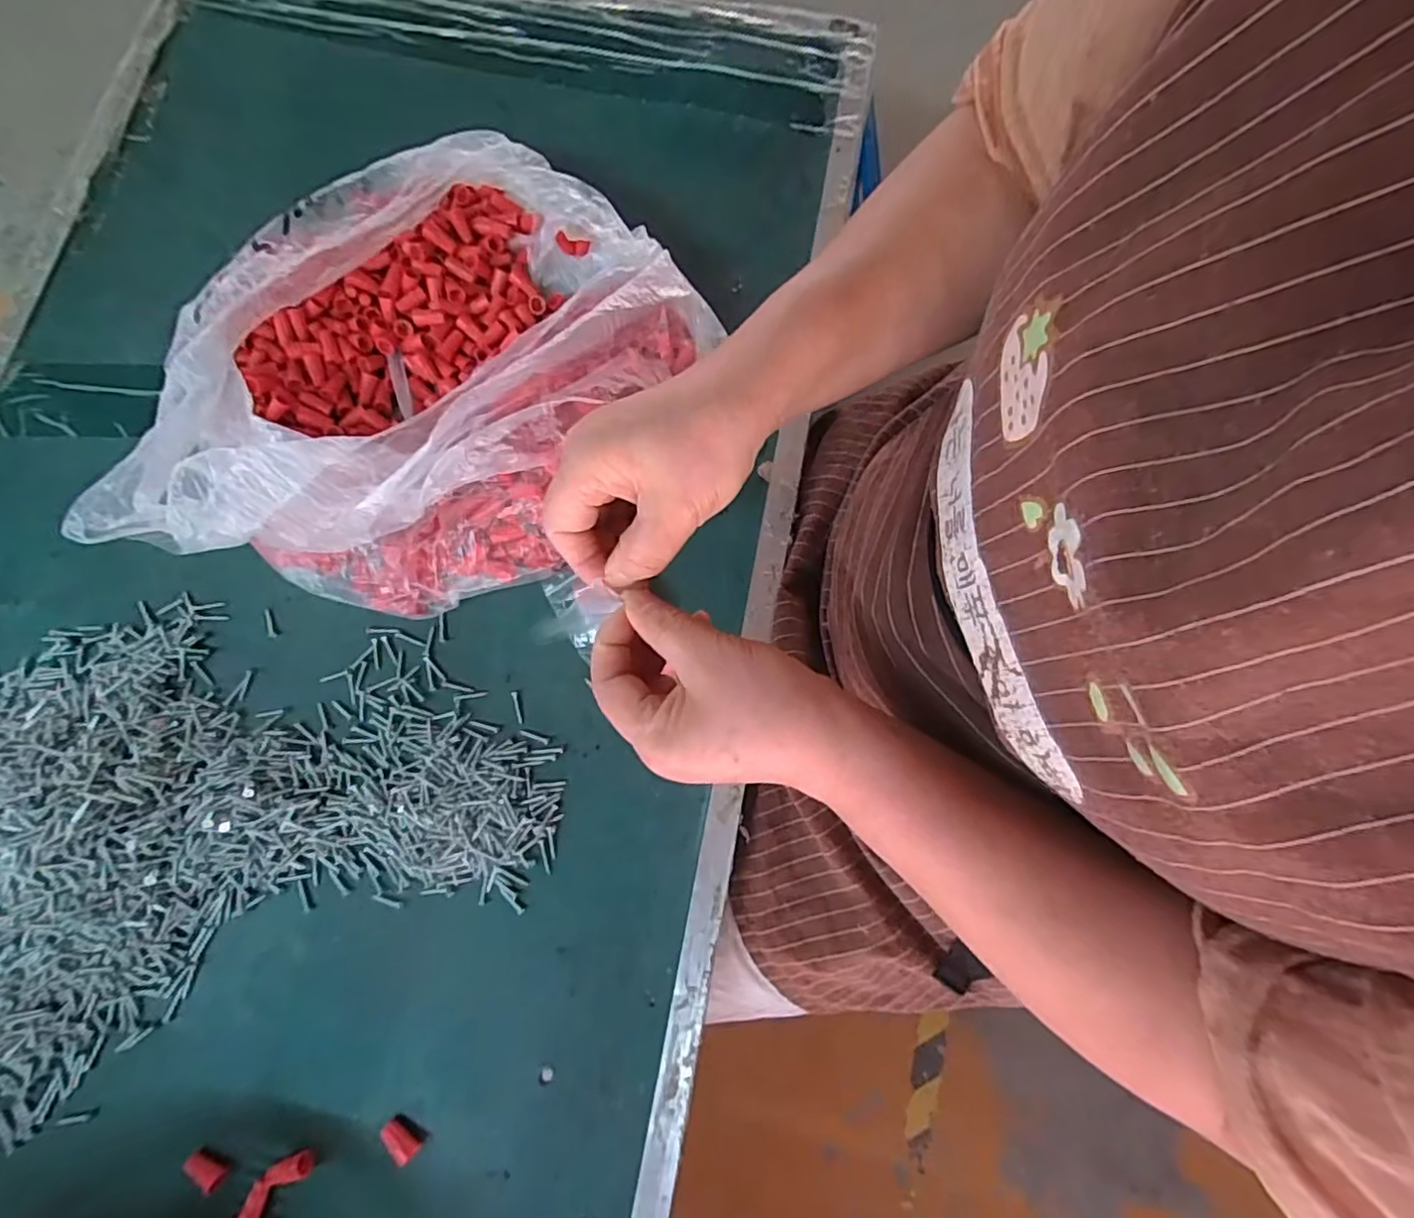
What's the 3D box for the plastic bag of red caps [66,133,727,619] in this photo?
[{"bbox_3d":[-0.206,-0.166,0.421,0.302,0.090,0.353,35,80,8],"label":"plastic bag of red caps"}]

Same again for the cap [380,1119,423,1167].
[{"bbox_3d":[-0.174,0.300,0.360,0.023,0.013,0.012,34,80,7],"label":"cap"}]

